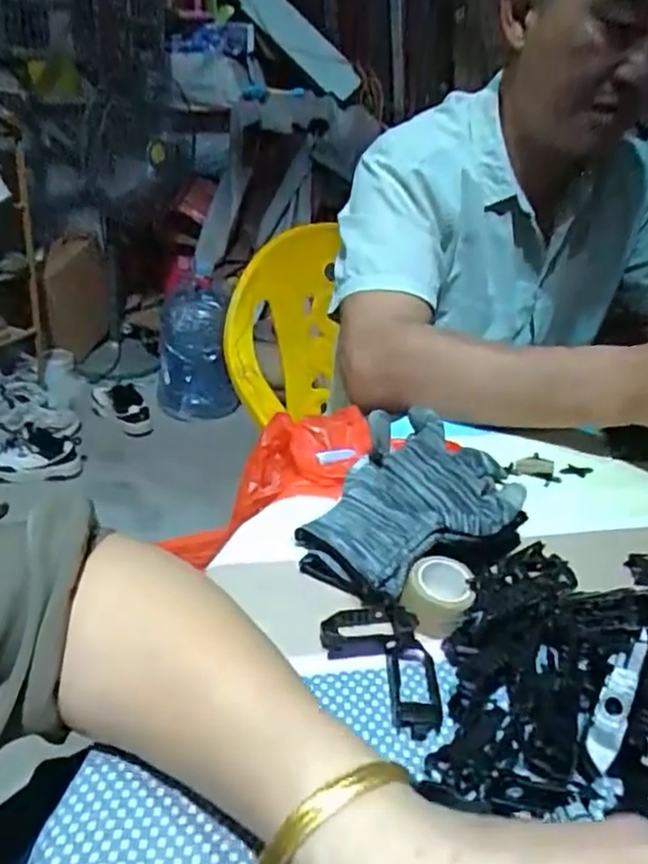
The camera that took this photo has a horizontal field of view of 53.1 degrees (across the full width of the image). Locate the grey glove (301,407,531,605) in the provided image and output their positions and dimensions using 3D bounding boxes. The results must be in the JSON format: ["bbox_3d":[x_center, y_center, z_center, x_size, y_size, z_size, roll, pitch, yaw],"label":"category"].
[{"bbox_3d":[0.053,0.047,0.395,0.107,0.047,0.133,18,31,23],"label":"grey glove"}]

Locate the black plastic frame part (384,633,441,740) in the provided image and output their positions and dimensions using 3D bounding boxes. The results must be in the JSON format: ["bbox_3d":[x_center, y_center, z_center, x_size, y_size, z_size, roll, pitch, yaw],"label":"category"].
[{"bbox_3d":[0.044,0.120,0.310,0.025,0.013,0.048,5,28,-1],"label":"black plastic frame part"}]

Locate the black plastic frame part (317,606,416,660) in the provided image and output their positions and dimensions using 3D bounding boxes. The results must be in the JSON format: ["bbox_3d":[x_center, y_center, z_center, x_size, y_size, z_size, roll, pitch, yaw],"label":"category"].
[{"bbox_3d":[0.023,0.103,0.337,0.049,0.016,0.024,0,29,-9],"label":"black plastic frame part"}]

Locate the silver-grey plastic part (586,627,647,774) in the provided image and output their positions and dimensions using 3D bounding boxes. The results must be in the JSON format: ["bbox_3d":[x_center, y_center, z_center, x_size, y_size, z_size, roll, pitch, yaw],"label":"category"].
[{"bbox_3d":[0.129,0.117,0.285,0.014,0.009,0.060,19,62,27],"label":"silver-grey plastic part"}]

